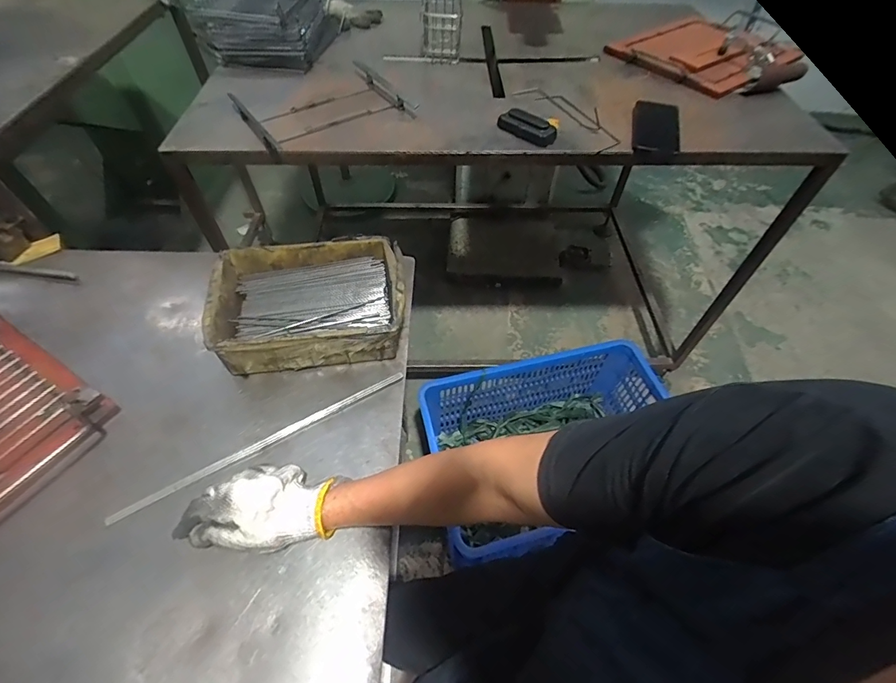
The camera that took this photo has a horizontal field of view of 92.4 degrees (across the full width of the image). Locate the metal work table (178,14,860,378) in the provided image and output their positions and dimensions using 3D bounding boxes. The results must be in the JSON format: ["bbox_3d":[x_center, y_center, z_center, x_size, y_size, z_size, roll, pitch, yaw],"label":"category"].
[{"bbox_3d":[0.128,-0.434,1.249,1.197,0.808,0.896,6,54,3],"label":"metal work table"}]

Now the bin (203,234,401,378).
[{"bbox_3d":[-0.191,-0.053,0.612,0.250,0.074,0.175,-6,55,-5],"label":"bin"}]

